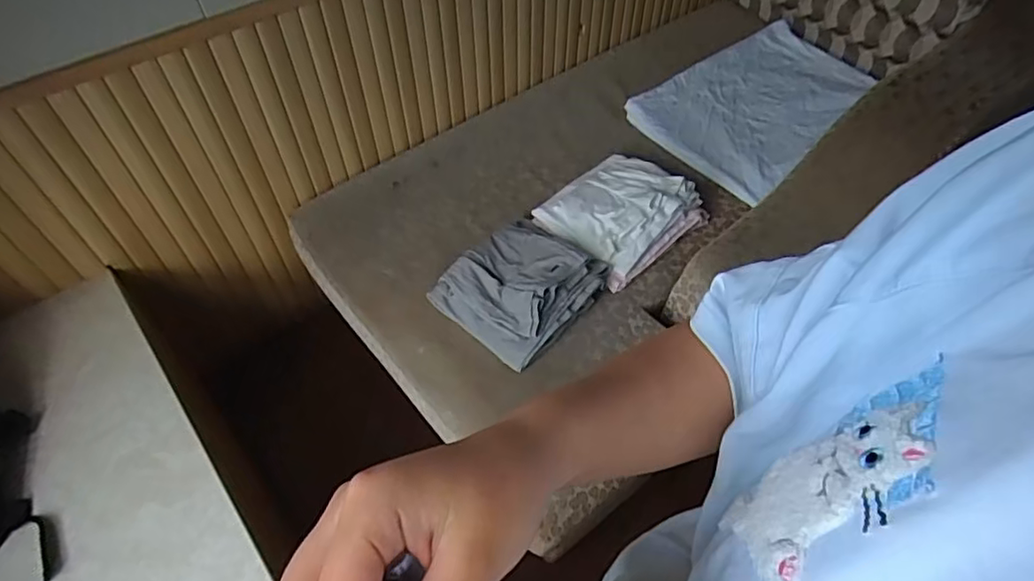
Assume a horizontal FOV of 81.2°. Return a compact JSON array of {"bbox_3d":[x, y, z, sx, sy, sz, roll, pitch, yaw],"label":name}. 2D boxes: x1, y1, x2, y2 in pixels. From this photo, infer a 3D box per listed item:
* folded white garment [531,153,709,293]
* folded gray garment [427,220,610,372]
[{"bbox_3d":[0.220,-0.180,1.325,0.292,0.118,0.272,-36,61,-25],"label":"folded white garment"},{"bbox_3d":[0.010,-0.018,1.194,0.244,0.107,0.286,36,60,24],"label":"folded gray garment"}]

